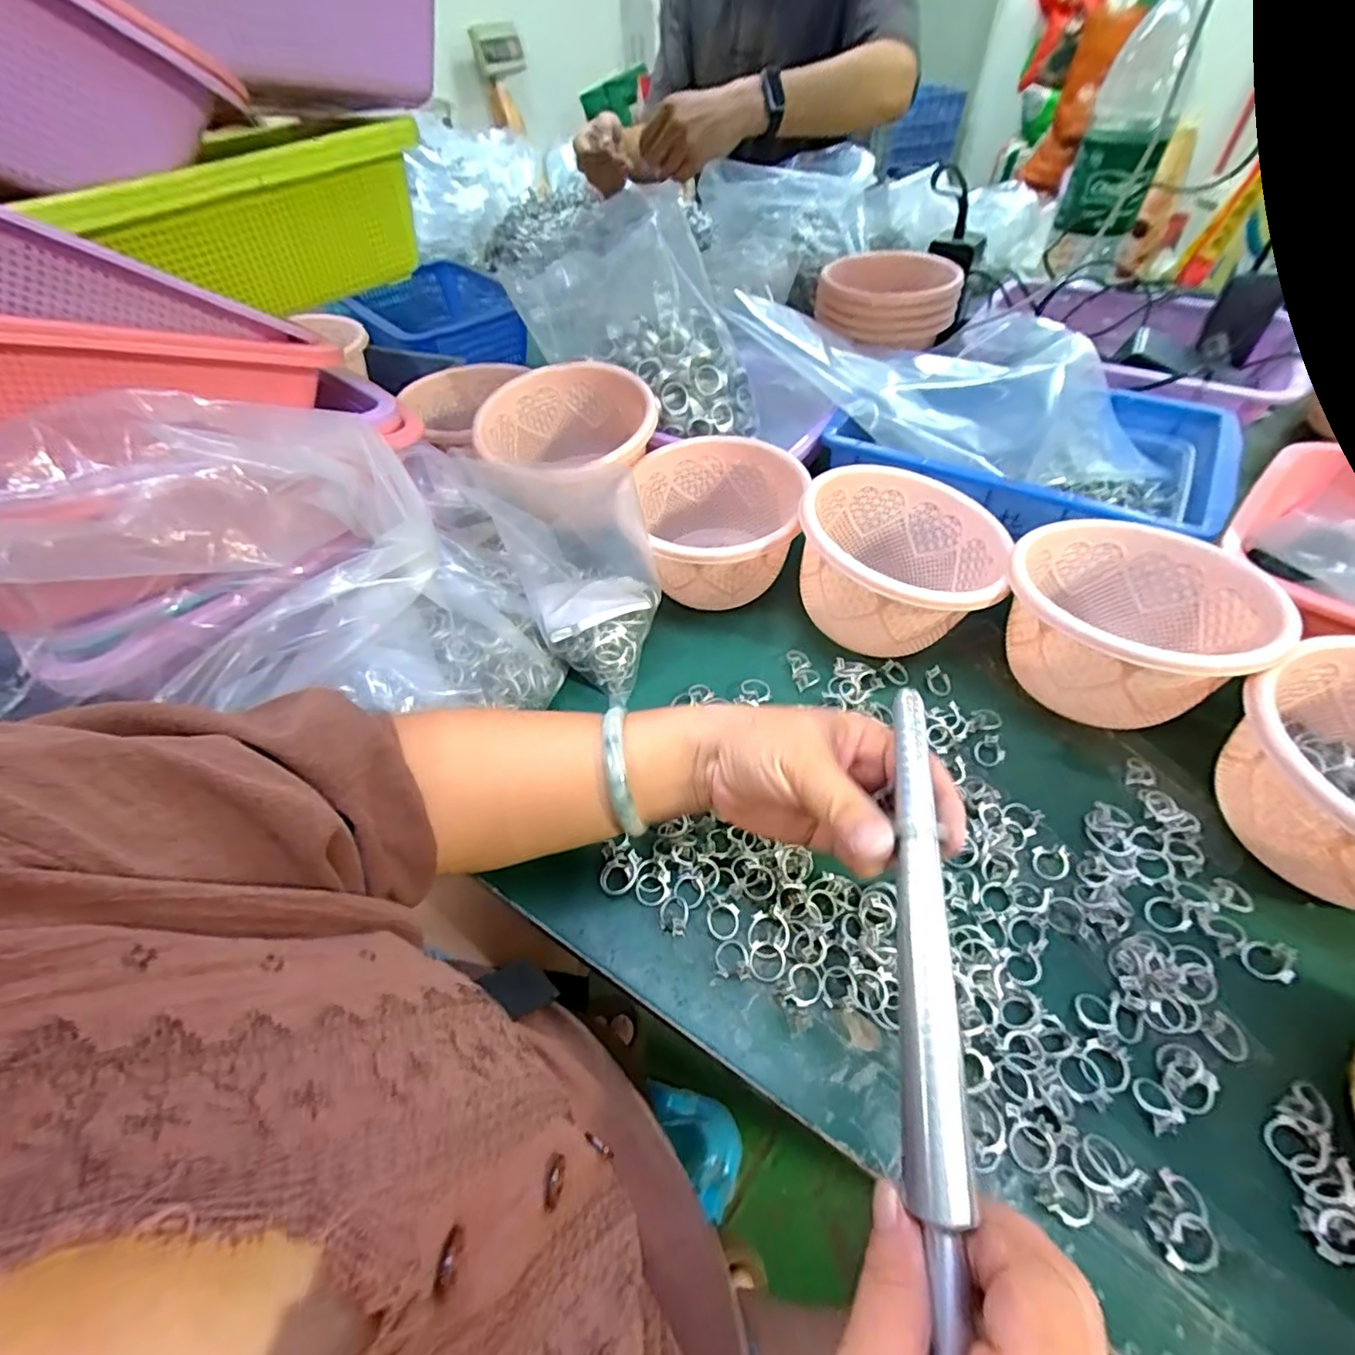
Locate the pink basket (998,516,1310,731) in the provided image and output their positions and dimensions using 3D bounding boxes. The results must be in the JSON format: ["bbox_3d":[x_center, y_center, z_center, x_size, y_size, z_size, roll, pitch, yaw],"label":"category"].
[{"bbox_3d":[0.291,-0.040,0.391,0.136,0.075,0.139,-1,51,2],"label":"pink basket"}]

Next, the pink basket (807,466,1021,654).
[{"bbox_3d":[0.160,-0.087,0.436,0.138,0.076,0.139,18,54,17],"label":"pink basket"}]

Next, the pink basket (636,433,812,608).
[{"bbox_3d":[0.031,-0.120,0.482,0.125,0.074,0.141,1,51,4],"label":"pink basket"}]

